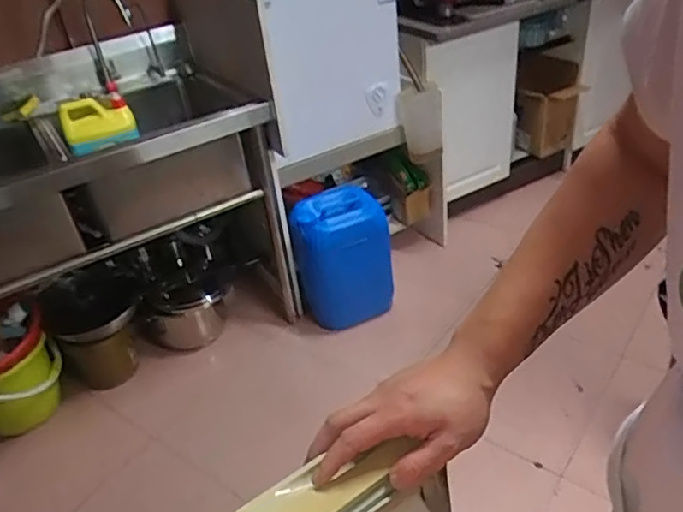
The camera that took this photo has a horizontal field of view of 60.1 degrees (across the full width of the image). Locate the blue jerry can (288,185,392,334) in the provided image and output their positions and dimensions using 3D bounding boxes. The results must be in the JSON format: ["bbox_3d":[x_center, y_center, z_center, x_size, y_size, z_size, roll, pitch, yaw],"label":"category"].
[{"bbox_3d":[0.005,0.015,1.923,0.248,0.420,0.264,-5,34,3],"label":"blue jerry can"}]

